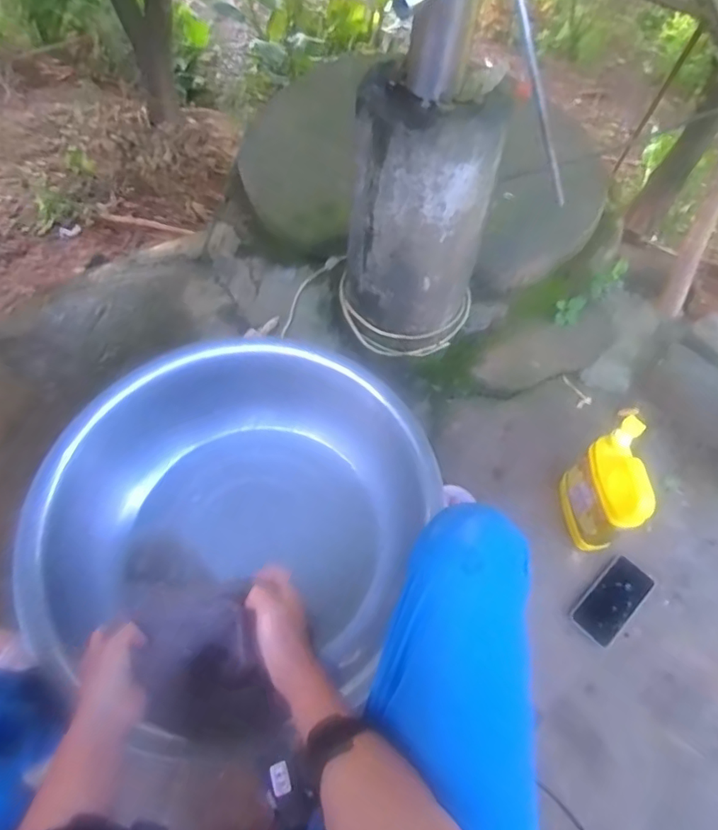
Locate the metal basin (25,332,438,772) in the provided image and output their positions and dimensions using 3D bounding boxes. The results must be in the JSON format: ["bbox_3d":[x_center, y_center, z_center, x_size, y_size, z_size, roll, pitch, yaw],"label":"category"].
[{"bbox_3d":[-0.228,0.180,0.953,0.576,0.209,0.534,-41,71,-17],"label":"metal basin"}]

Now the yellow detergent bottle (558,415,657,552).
[{"bbox_3d":[0.404,0.129,0.919,0.062,0.226,0.153,-2,59,-3],"label":"yellow detergent bottle"}]

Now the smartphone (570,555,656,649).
[{"bbox_3d":[0.435,0.318,0.942,0.149,0.016,0.075,-38,67,-22],"label":"smartphone"}]

